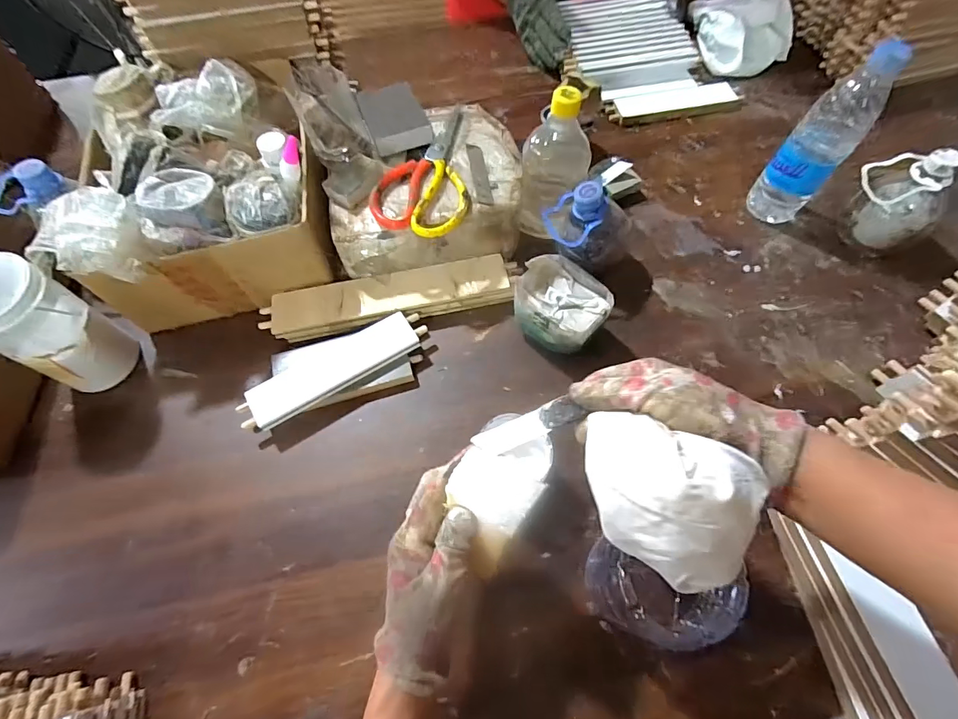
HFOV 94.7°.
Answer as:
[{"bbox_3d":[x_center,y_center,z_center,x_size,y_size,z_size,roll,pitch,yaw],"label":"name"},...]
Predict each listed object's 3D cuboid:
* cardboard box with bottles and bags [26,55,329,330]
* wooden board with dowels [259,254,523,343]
[{"bbox_3d":[-0.327,-0.220,0.536,0.254,0.149,0.311,-16,65,-6],"label":"cardboard box with bottles and bags"},{"bbox_3d":[-0.105,-0.079,0.545,0.304,0.023,0.063,-11,66,-3],"label":"wooden board with dowels"}]

